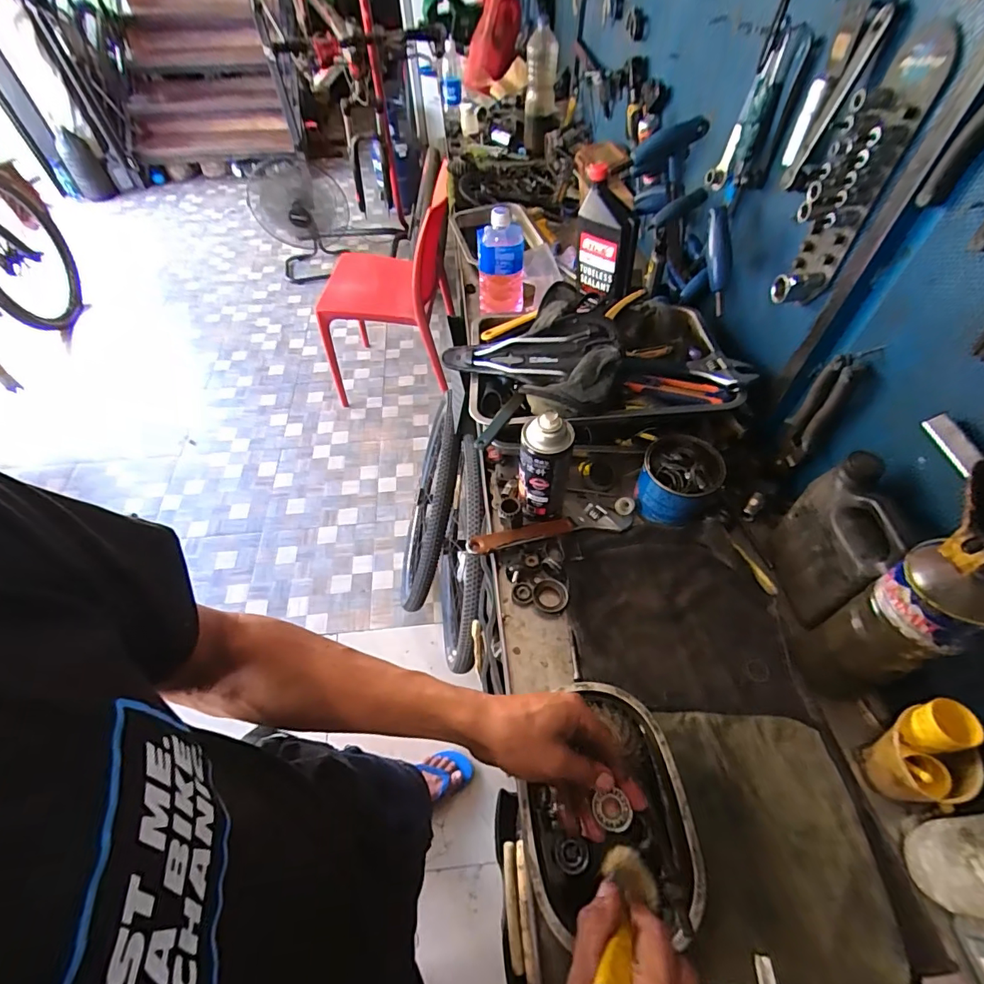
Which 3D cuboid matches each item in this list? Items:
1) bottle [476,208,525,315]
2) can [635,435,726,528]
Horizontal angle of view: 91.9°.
[{"bbox_3d":[0.016,-0.401,0.864,0.081,0.174,0.098,3,54,3],"label":"bottle"},{"bbox_3d":[0.254,-0.015,0.656,0.096,0.090,0.088,0,54,1],"label":"can"}]

